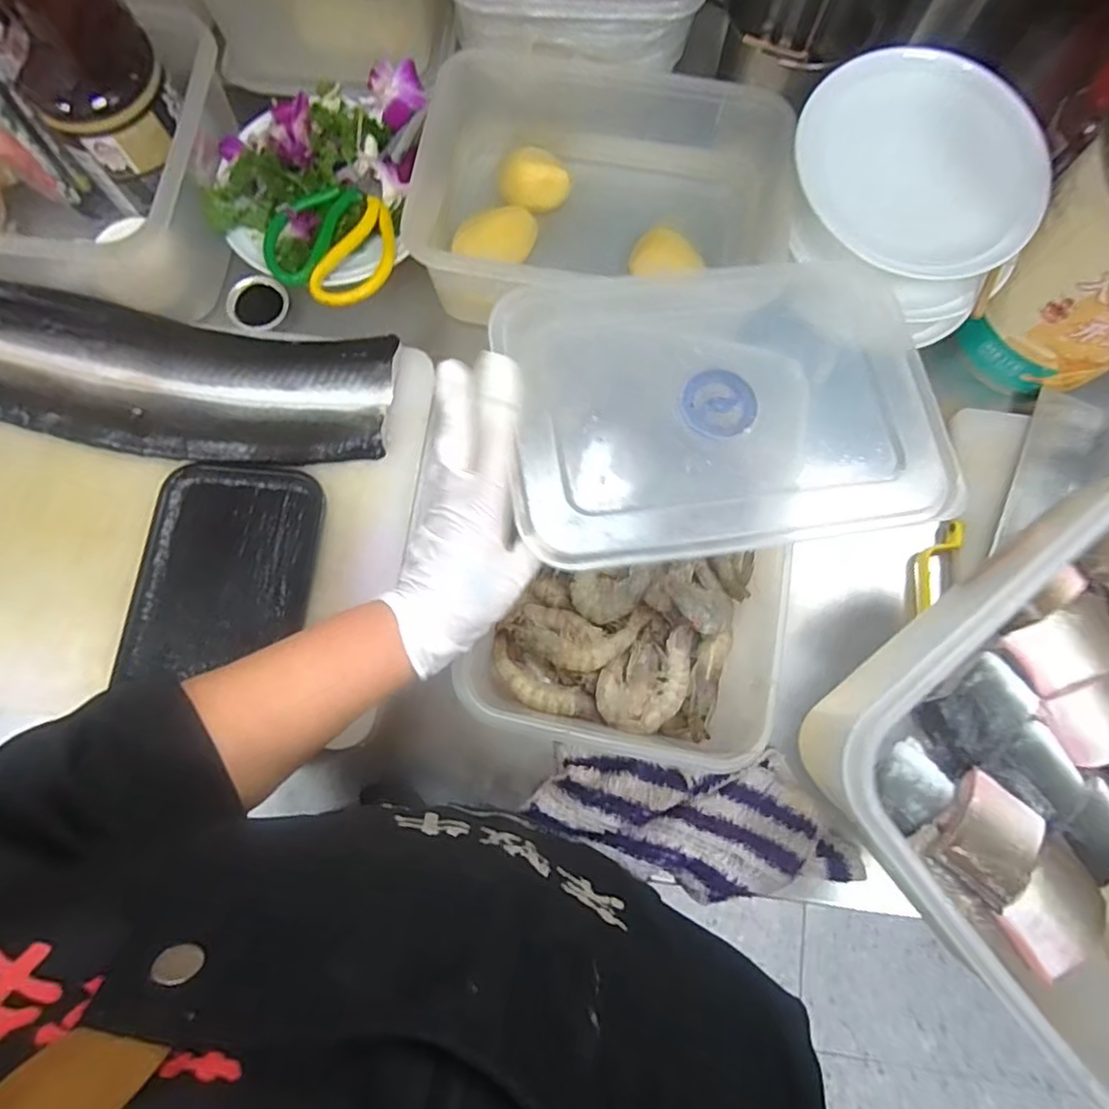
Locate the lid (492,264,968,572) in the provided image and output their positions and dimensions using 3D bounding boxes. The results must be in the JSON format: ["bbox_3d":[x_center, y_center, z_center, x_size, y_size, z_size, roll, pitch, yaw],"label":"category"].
[{"bbox_3d":[0.122,-0.106,0.431,0.299,0.019,0.209,-9,77,-4],"label":"lid"}]

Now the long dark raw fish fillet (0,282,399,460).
[{"bbox_3d":[-0.391,-0.158,0.520,0.501,0.023,0.126,6,76,0],"label":"long dark raw fish fillet"}]

